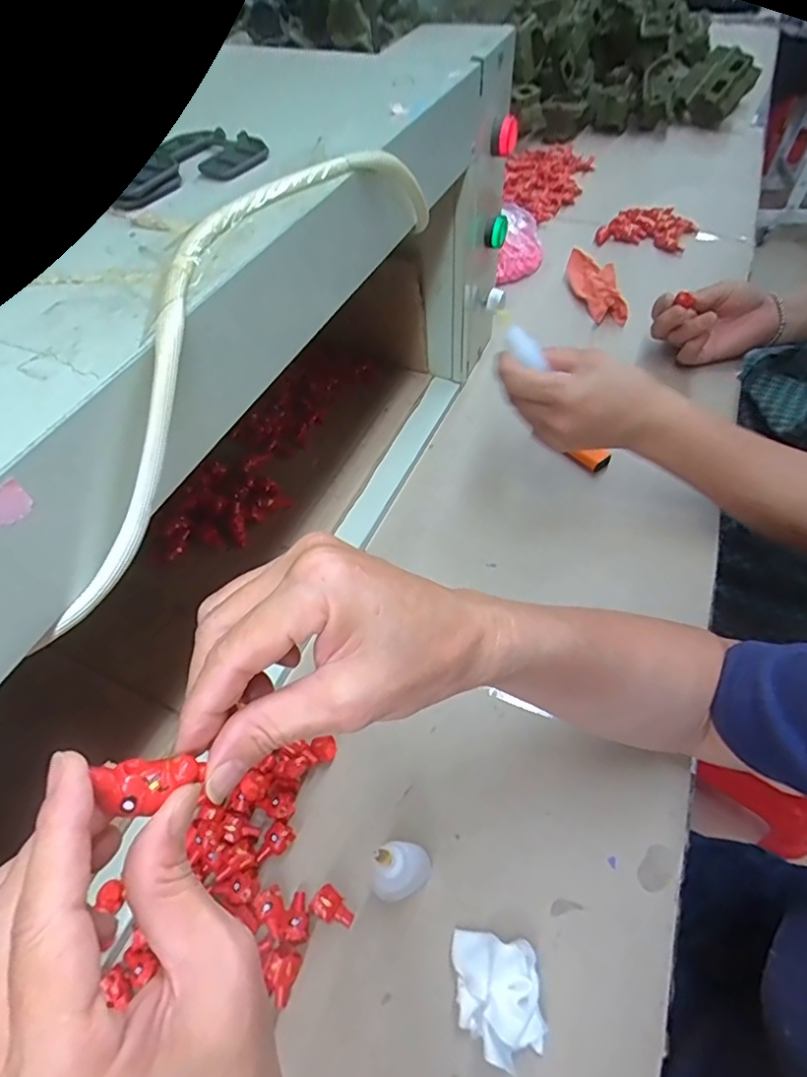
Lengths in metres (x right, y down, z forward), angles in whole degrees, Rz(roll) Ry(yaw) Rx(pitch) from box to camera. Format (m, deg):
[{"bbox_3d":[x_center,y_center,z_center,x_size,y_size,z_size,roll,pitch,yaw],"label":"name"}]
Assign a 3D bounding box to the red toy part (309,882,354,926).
[{"bbox_3d":[-0.042,0.218,0.329,0.025,0.009,0.016,32,61,23],"label":"red toy part"}]

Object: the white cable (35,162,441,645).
[{"bbox_3d":[-0.073,-0.107,0.270,0.048,0.072,0.328,19,57,16],"label":"white cable"}]

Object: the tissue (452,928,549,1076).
[{"bbox_3d":[0.050,0.241,0.296,0.042,0.029,0.053,-4,54,0],"label":"tissue"}]

